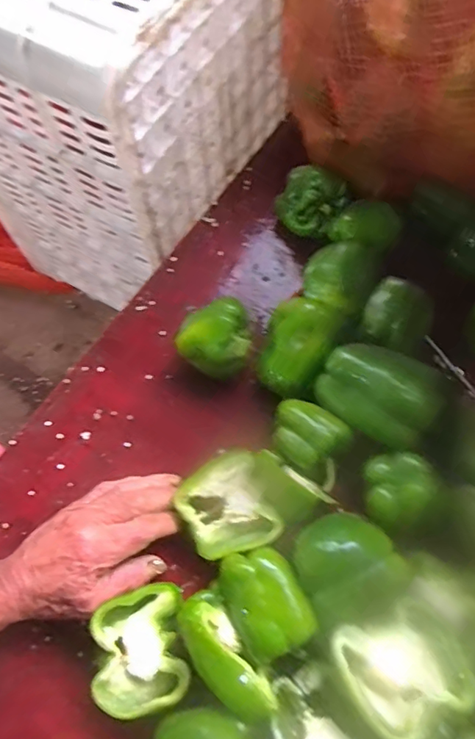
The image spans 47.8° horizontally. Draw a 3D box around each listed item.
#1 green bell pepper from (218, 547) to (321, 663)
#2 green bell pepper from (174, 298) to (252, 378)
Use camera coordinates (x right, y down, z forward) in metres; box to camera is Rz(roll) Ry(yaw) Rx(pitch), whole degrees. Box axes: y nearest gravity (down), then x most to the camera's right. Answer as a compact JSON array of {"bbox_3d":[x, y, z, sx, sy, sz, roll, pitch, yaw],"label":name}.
[{"bbox_3d":[0.020,0.179,0.416,0.057,0.033,0.079,-29,68,-10],"label":"green bell pepper"},{"bbox_3d":[-0.021,-0.025,0.537,0.076,0.063,0.068,-19,67,-6],"label":"green bell pepper"}]

